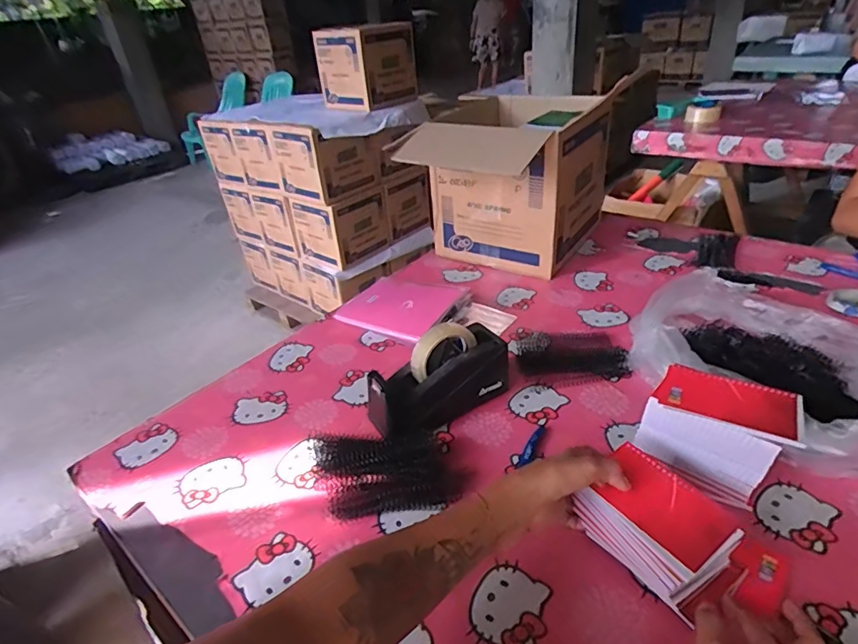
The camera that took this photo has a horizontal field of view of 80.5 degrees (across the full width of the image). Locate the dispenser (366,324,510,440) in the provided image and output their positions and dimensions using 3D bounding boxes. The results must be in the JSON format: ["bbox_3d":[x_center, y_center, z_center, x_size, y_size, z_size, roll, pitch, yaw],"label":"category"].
[{"bbox_3d":[0.012,0.081,0.707,0.212,0.124,0.077,-26,37,-27],"label":"dispenser"}]

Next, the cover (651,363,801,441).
[{"bbox_3d":[0.328,0.084,0.561,0.134,0.007,0.070,14,44,26],"label":"cover"}]

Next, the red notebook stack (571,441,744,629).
[{"bbox_3d":[0.229,0.204,0.519,0.090,0.075,0.131,-23,36,-24],"label":"red notebook stack"}]

